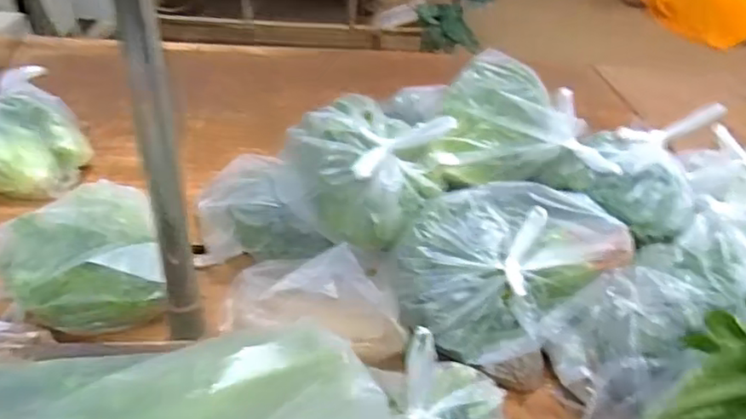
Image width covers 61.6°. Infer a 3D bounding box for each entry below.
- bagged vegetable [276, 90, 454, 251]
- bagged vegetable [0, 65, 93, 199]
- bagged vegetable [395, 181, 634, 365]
[{"bbox_3d":[-0.019,-0.064,0.921,0.233,0.145,0.177,16,35,15],"label":"bagged vegetable"},{"bbox_3d":[-0.630,-0.121,1.079,0.243,0.179,0.160,-14,38,-26],"label":"bagged vegetable"},{"bbox_3d":[0.174,0.075,0.855,0.273,0.136,0.218,-17,40,-30],"label":"bagged vegetable"}]

